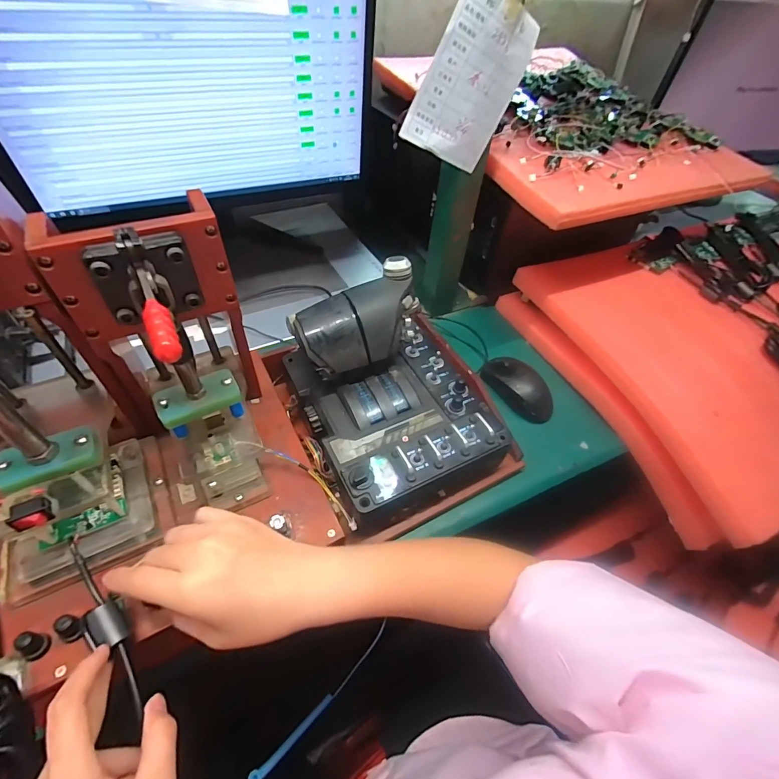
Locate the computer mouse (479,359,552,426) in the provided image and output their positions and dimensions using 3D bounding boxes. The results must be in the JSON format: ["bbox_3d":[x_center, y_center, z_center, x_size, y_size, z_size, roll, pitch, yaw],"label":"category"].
[{"bbox_3d":[0.178,-0.005,0.551,0.062,0.032,0.114,-28,58,-26],"label":"computer mouse"}]

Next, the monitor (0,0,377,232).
[{"bbox_3d":[-0.263,-0.402,0.546,0.496,0.298,0.078,-17,53,-19],"label":"monitor"}]

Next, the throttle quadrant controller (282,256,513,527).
[{"bbox_3d":[0.010,-0.003,0.446,0.208,0.138,0.227,-20,54,-20],"label":"throttle quadrant controller"}]

